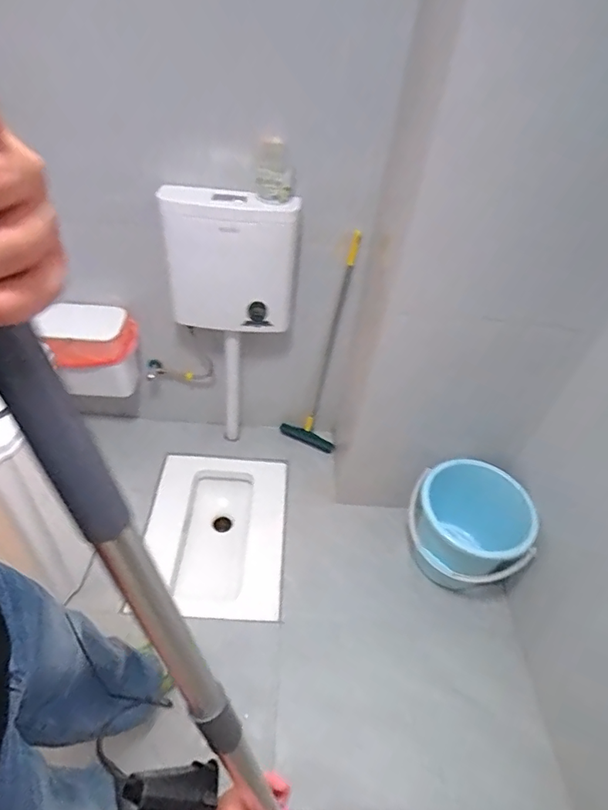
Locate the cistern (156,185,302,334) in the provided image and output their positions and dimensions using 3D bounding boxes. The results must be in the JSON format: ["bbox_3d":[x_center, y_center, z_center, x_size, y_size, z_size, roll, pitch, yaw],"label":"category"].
[{"bbox_3d":[-0.201,-0.381,1.283,0.355,0.349,0.136,4,43,3],"label":"cistern"}]

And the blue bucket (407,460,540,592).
[{"bbox_3d":[0.464,0.355,1.357,0.338,0.316,0.244,28,49,25],"label":"blue bucket"}]

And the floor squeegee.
[{"bbox_3d":[0.032,-0.161,1.497,0.199,0.769,0.114,12,44,10],"label":"floor squeegee"}]

